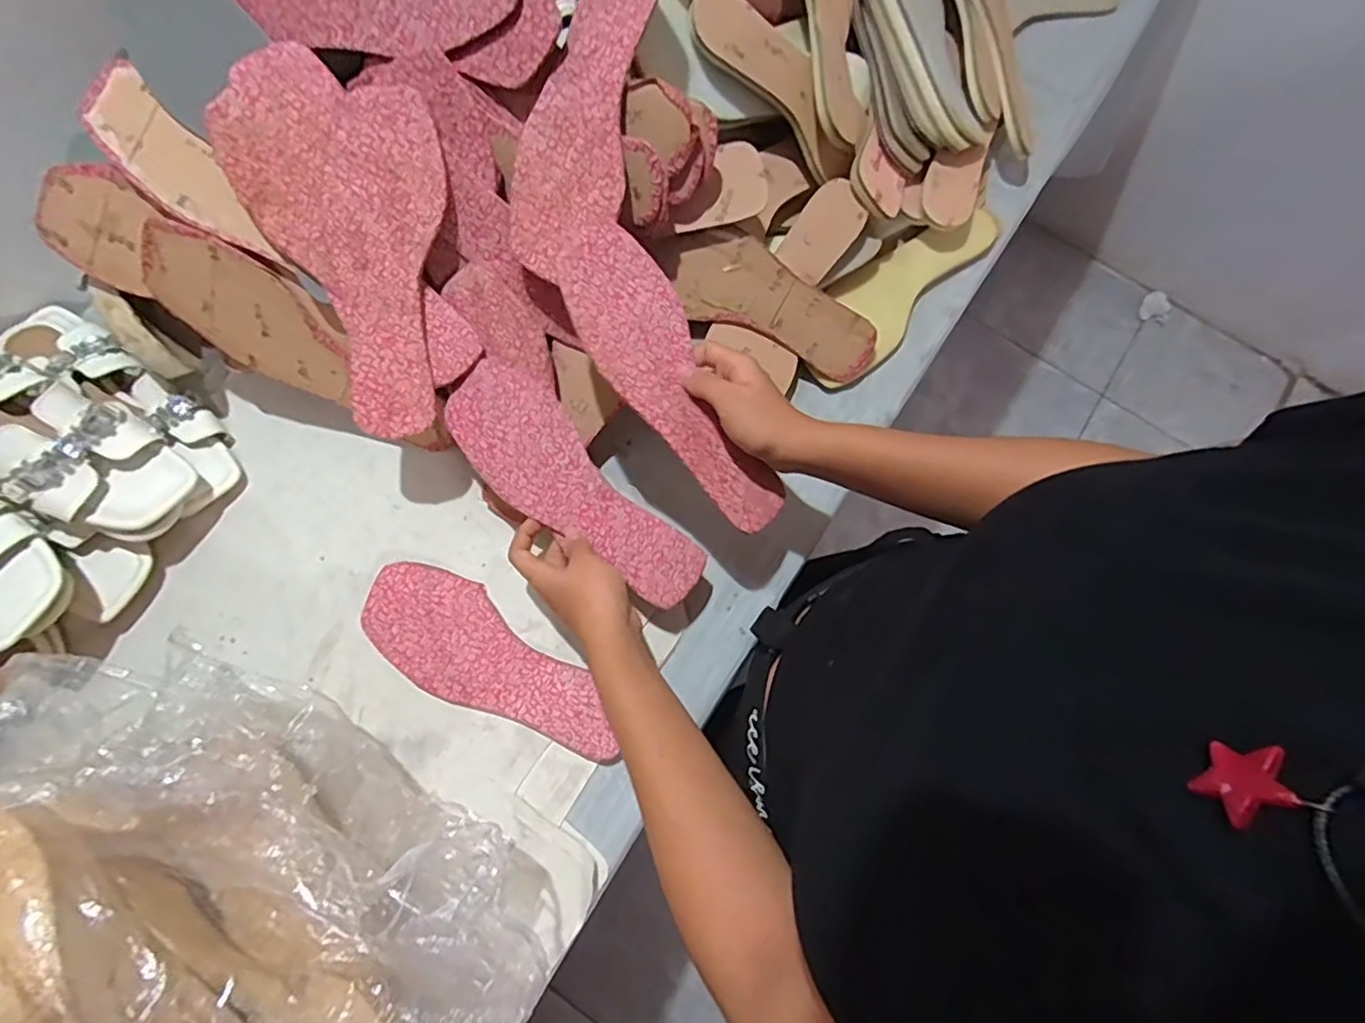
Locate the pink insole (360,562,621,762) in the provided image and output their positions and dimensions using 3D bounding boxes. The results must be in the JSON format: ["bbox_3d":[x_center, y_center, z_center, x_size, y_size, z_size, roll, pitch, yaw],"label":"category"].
[{"bbox_3d":[-0.153,0.122,0.519,0.230,0.009,0.084,28,76,7],"label":"pink insole"}]

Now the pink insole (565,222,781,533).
[{"bbox_3d":[-0.005,-0.089,0.459,0.078,0.018,0.230,-35,98,-9],"label":"pink insole"}]

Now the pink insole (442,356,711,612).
[{"bbox_3d":[-0.088,-0.015,0.502,0.080,0.007,0.234,-45,90,2],"label":"pink insole"}]

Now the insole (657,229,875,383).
[{"bbox_3d":[0.078,-0.180,0.549,0.200,0.011,0.073,20,111,-11],"label":"insole"}]

